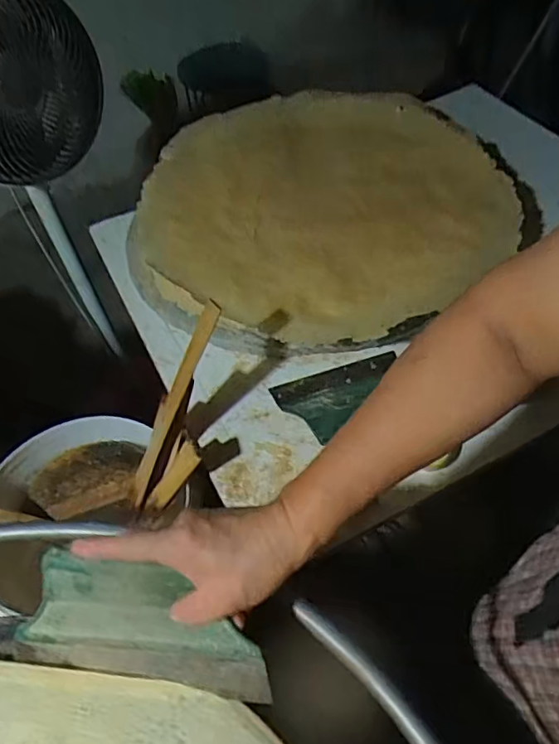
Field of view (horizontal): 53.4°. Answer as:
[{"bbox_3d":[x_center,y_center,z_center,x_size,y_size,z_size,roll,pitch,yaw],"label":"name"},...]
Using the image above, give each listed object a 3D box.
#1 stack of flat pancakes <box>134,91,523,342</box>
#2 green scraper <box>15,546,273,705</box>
[{"bbox_3d":[0.058,-0.301,0.965,0.658,0.100,0.601,21,56,20],"label":"stack of flat pancakes"},{"bbox_3d":[-0.098,0.187,0.412,0.185,0.108,0.008,9,24,3],"label":"green scraper"}]

